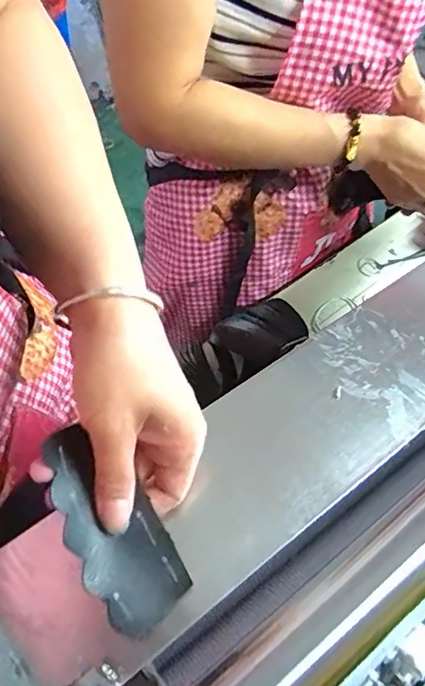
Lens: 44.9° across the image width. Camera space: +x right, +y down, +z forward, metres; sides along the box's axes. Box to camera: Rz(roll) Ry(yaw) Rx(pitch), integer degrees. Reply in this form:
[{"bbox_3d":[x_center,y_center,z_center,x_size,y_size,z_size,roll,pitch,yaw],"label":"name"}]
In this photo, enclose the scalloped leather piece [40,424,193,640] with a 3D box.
[{"bbox_3d":[-0.057,0.099,0.278,0.048,0.005,0.110,-36,91,-31],"label":"scalloped leather piece"}]

